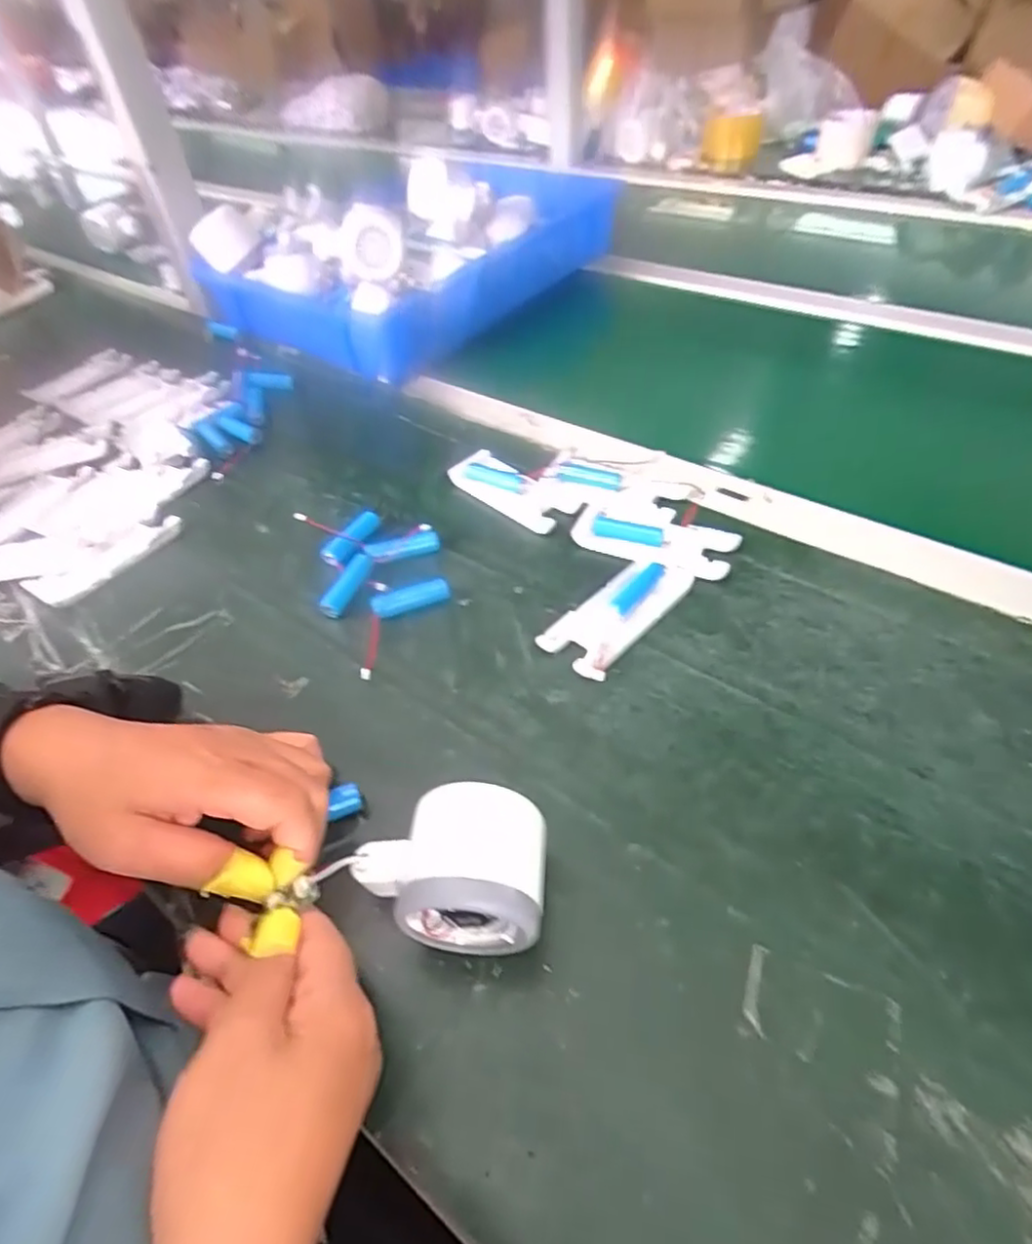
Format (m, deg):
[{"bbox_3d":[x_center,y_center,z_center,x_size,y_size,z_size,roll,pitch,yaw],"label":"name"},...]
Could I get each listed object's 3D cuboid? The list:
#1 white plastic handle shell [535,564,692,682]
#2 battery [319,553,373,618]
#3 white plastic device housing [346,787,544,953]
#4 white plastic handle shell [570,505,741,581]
[{"bbox_3d":[0.063,-0.007,0.409,0.048,0.015,0.106,29,57,28],"label":"white plastic handle shell"},{"bbox_3d":[-0.113,-0.025,0.440,0.015,0.012,0.052,12,51,16],"label":"battery"},{"bbox_3d":[-0.029,0.107,0.283,0.081,0.059,0.054,0,48,7],"label":"white plastic device housing"},{"bbox_3d":[0.094,-0.059,0.450,0.112,0.018,0.041,17,52,20],"label":"white plastic handle shell"}]

